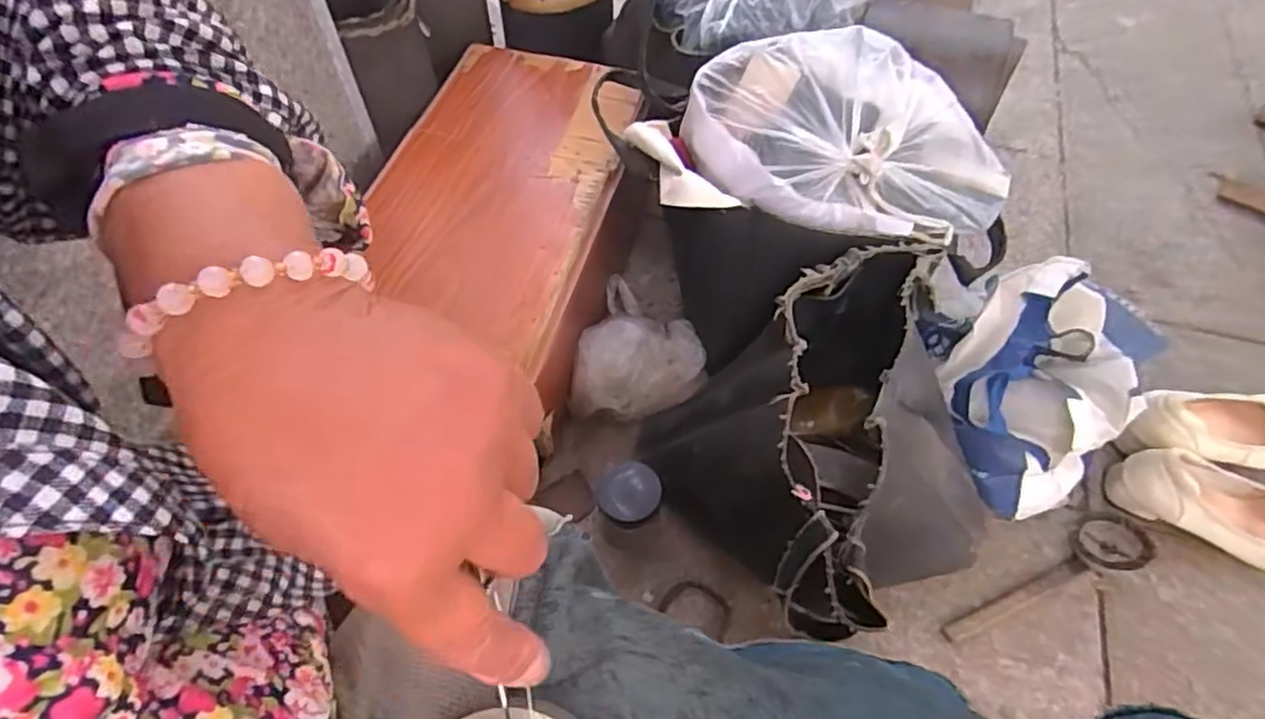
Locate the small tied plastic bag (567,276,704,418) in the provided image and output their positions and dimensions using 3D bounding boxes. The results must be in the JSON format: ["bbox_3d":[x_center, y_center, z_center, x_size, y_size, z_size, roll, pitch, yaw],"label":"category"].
[{"bbox_3d":[0.017,-0.016,0.784,0.137,0.074,0.184,13,58,9],"label":"small tied plastic bag"}]

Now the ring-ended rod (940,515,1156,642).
[{"bbox_3d":[0.414,0.218,0.688,0.238,0.037,0.058,-22,59,-13],"label":"ring-ended rod"}]

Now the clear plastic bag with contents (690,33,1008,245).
[{"bbox_3d":[0.208,-0.214,0.664,0.311,0.096,0.180,8,57,6],"label":"clear plastic bag with contents"}]

